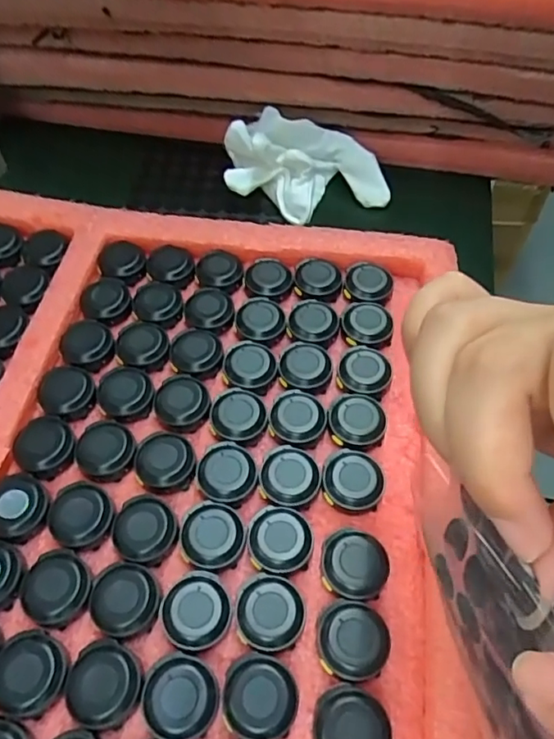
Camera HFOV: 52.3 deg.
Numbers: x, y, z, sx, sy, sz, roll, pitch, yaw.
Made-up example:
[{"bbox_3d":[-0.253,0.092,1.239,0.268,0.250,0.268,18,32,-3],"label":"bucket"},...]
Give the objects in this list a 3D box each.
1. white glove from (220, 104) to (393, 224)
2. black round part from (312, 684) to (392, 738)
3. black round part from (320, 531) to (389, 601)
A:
[{"bbox_3d":[0.022,-0.145,0.404,0.114,0.046,0.067,10,56,5],"label":"white glove"},{"bbox_3d":[0.028,0.138,0.216,0.027,0.016,0.028,1,56,-1],"label":"black round part"},{"bbox_3d":[0.034,0.087,0.253,0.029,0.011,0.029,1,56,-1],"label":"black round part"}]

